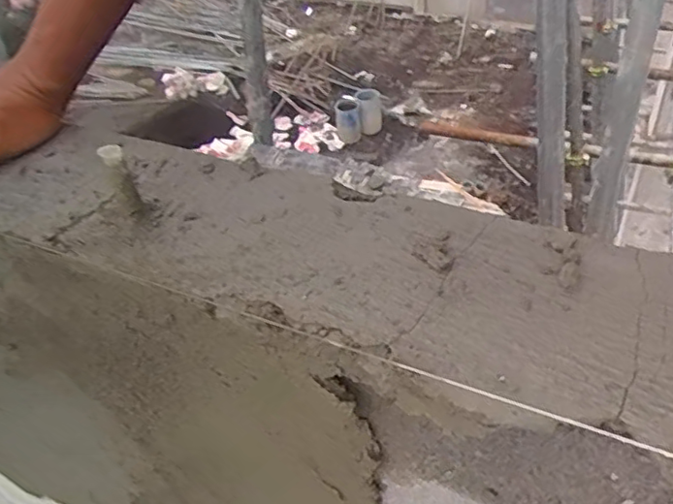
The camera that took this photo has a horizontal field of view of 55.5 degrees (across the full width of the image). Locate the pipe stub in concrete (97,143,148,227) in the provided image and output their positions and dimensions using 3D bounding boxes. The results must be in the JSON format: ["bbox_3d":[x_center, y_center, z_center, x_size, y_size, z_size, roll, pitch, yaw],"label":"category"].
[{"bbox_3d":[-0.113,-0.037,0.339,0.012,0.049,0.012,-19,42,-15],"label":"pipe stub in concrete"}]

